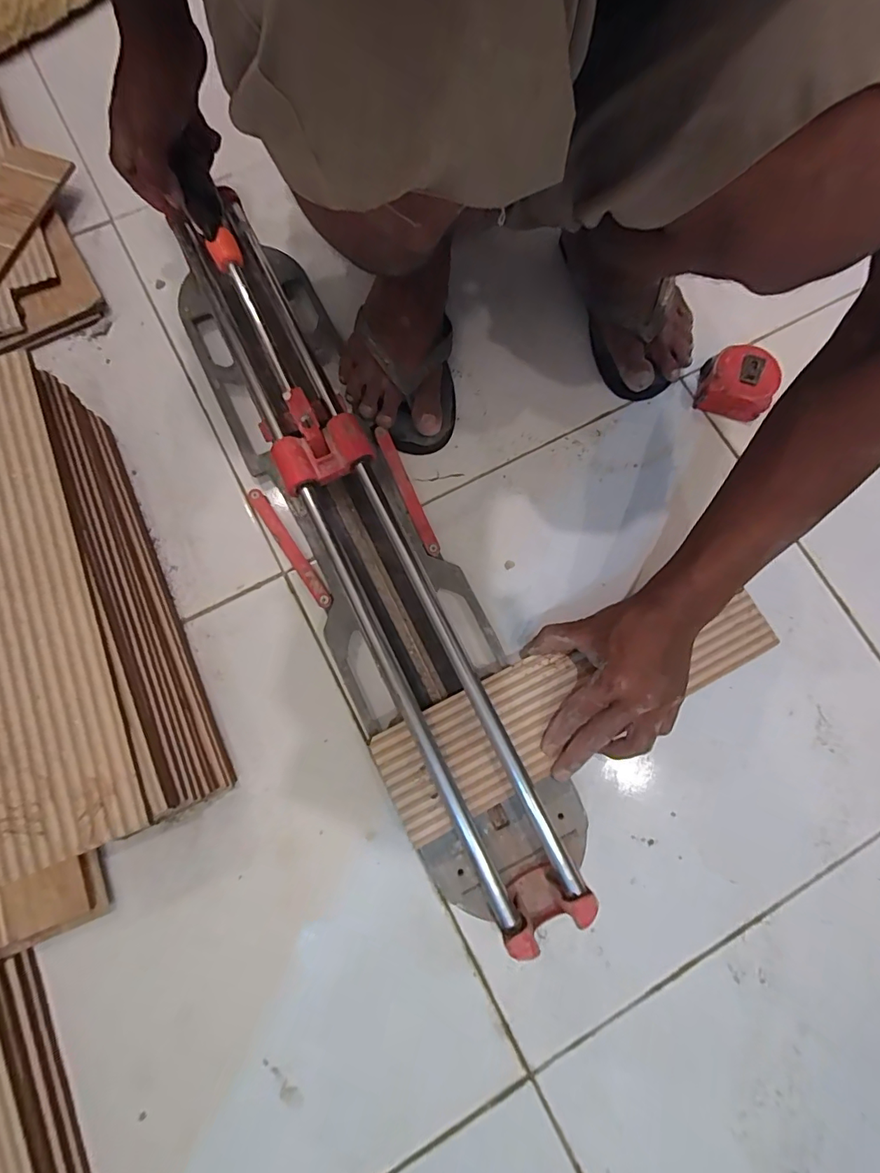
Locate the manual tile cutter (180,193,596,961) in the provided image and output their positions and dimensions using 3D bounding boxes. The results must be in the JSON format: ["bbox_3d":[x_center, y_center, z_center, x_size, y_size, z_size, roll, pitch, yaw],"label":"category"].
[{"bbox_3d":[-0.074,-0.040,0.457,0.142,0.117,0.698,-26,82,-7],"label":"manual tile cutter"}]

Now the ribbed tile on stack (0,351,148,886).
[{"bbox_3d":[-0.316,0.003,0.357,0.097,0.010,0.383,-21,79,-6],"label":"ribbed tile on stack"}]

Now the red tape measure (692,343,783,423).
[{"bbox_3d":[0.329,-0.225,0.535,0.073,0.041,0.073,18,78,2],"label":"red tape measure"}]

